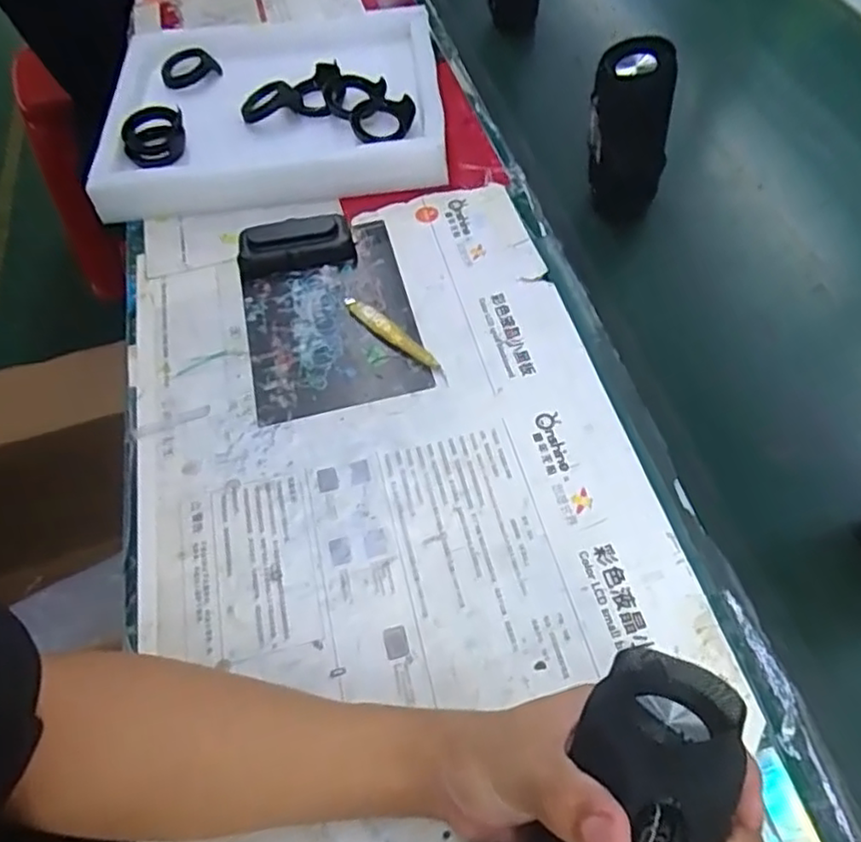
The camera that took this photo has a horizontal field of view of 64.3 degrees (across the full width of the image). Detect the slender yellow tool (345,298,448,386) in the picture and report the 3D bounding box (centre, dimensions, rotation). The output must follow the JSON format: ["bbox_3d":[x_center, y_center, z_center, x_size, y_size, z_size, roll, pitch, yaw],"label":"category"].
[{"bbox_3d":[-0.032,-0.075,0.589,0.017,0.011,0.126,-39,61,-19],"label":"slender yellow tool"}]

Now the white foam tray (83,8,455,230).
[{"bbox_3d":[-0.168,-0.353,0.744,0.343,0.039,0.295,-7,56,0],"label":"white foam tray"}]

